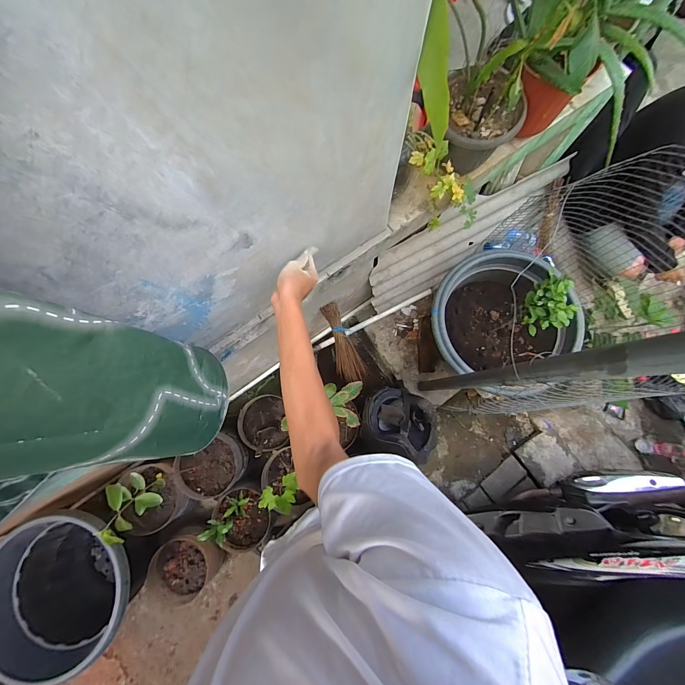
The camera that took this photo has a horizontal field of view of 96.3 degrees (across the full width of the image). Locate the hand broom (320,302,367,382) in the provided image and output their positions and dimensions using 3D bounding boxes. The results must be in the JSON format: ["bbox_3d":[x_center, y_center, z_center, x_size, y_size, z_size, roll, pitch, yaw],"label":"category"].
[{"bbox_3d":[0.000,0.003,1.237,0.115,0.408,0.081,-21,43,-2],"label":"hand broom"}]

